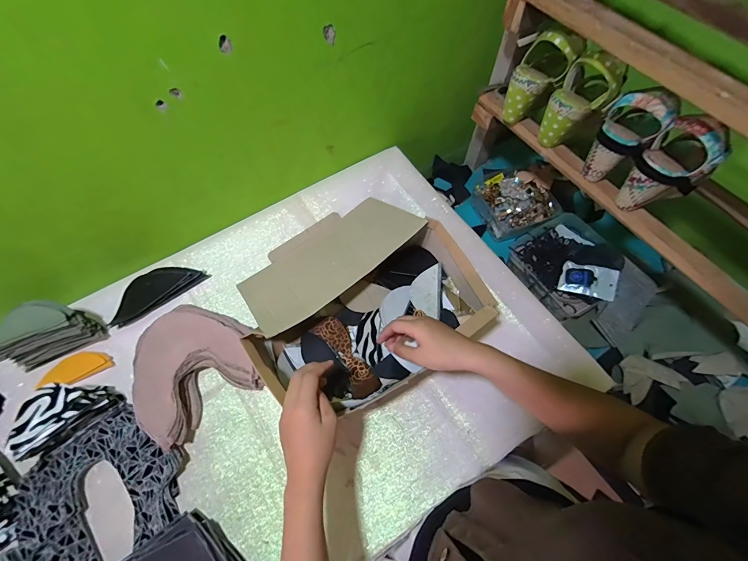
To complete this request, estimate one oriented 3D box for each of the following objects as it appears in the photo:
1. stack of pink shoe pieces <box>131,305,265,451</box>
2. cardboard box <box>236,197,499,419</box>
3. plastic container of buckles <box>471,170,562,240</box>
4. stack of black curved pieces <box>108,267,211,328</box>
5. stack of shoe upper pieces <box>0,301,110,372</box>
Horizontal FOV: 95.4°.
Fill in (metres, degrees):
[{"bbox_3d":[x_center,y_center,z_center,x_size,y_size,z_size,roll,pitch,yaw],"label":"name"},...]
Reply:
[{"bbox_3d":[-0.290,0.128,0.543,0.188,0.043,0.201,-36,69,-17],"label":"stack of pink shoe pieces"},{"bbox_3d":[-0.042,0.011,0.566,0.341,0.098,0.330,-30,68,-15],"label":"cardboard box"},{"bbox_3d":[0.337,-0.185,0.818,0.151,0.068,0.154,-20,65,-10],"label":"plastic container of buckles"},{"bbox_3d":[-0.388,0.014,0.607,0.161,0.026,0.064,-30,67,-14],"label":"stack of black curved pieces"},{"bbox_3d":[-0.522,0.081,0.542,0.132,0.086,0.059,-22,66,-11],"label":"stack of shoe upper pieces"}]

